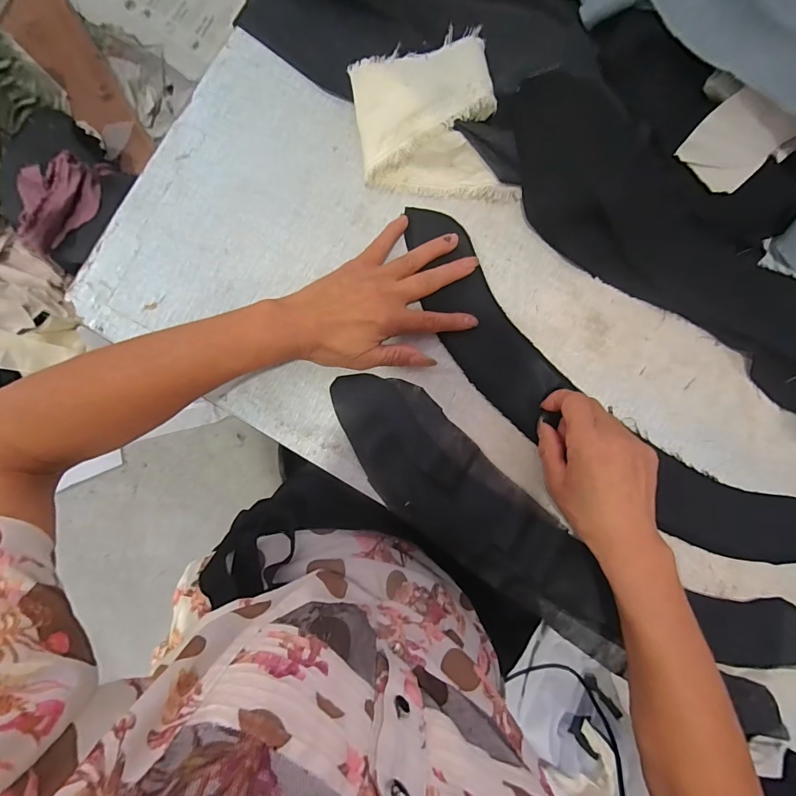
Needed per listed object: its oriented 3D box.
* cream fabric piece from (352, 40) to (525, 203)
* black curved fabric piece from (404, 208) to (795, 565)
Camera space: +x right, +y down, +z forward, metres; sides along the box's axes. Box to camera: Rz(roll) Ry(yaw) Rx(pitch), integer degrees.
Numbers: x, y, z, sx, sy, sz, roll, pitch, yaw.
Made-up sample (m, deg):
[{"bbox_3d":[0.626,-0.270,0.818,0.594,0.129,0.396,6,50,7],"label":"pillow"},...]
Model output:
[{"bbox_3d":[0.032,-0.223,0.341,0.127,0.040,0.117,-8,89,-1],"label":"cream fabric piece"},{"bbox_3d":[0.181,0.008,0.356,0.462,0.012,0.111,35,89,0],"label":"black curved fabric piece"}]

